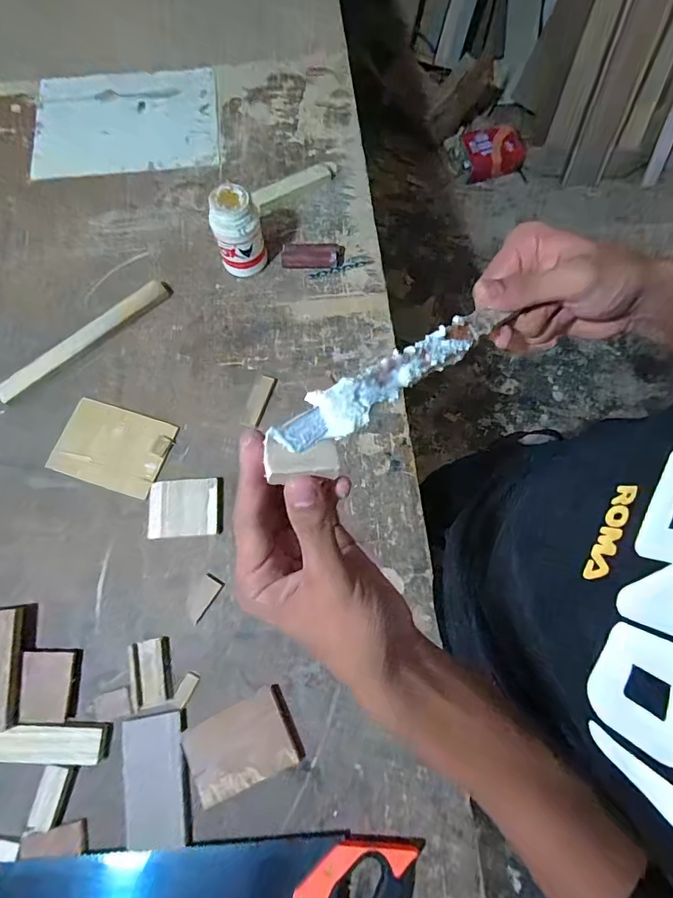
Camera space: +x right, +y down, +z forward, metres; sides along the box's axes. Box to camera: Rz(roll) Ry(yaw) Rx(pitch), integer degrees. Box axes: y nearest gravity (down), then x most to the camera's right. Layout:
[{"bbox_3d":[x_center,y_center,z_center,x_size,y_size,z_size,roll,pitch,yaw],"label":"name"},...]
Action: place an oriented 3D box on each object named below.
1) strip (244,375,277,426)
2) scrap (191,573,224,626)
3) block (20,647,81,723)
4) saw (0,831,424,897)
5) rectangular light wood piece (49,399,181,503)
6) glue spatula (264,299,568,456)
[{"bbox_3d":[-0.125,-0.080,0.705,0.030,0.008,0.093,16,65,5],"label":"strip"},{"bbox_3d":[-0.190,0.212,0.620,0.029,0.005,0.063,32,75,10],"label":"scrap"},{"bbox_3d":[-0.378,0.312,0.576,0.066,0.016,0.085,-4,72,-1],"label":"block"},{"bbox_3d":[-0.164,0.533,0.506,0.513,0.034,0.109,-1,72,0],"label":"saw"},{"bbox_3d":[-0.351,-0.005,0.684,0.173,0.006,0.125,17,73,5],"label":"rectangular light wood piece"},{"bbox_3d":[0.037,-0.043,0.231,0.169,0.007,0.024,-34,74,-30],"label":"glue spatula"}]

